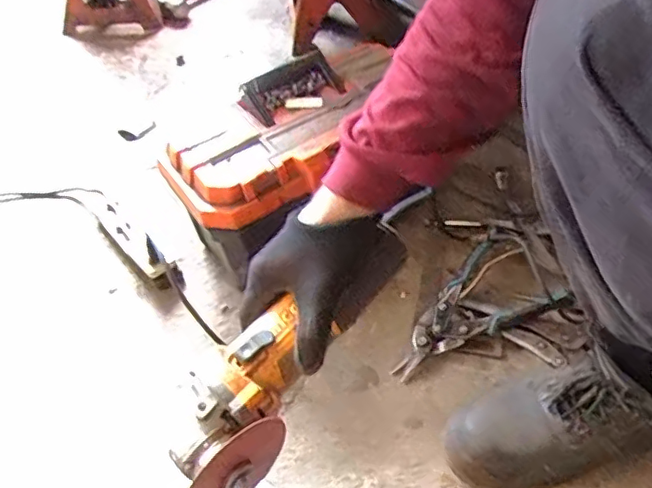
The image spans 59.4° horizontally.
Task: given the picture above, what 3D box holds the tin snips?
[{"bbox_3d":[0.178,0.097,0.712,0.217,0.024,0.121,-40,63,-10],"label":"tin snips"}]

